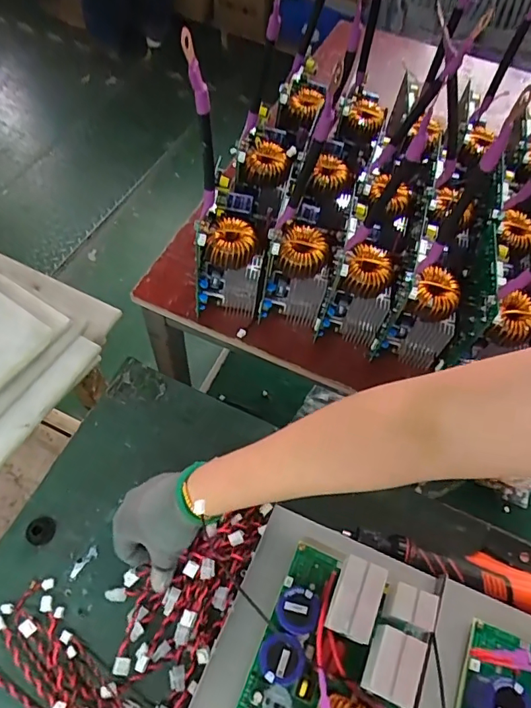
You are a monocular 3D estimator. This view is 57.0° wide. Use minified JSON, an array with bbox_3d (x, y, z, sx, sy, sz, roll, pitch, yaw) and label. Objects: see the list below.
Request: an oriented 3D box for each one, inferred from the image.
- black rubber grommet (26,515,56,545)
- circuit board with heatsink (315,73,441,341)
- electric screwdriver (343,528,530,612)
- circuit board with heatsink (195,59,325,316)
[{"bbox_3d":[-0.250,0.192,0.537,0.030,0.018,0.030,1,59,-2],"label":"black rubber grommet"},{"bbox_3d":[0.147,-0.175,0.613,0.072,0.146,0.311,18,60,8],"label":"circuit board with heatsink"},{"bbox_3d":[0.206,0.228,0.528,0.230,0.036,0.041,19,60,9],"label":"electric screwdriver"},{"bbox_3d":[0.003,-0.211,0.628,0.075,0.148,0.329,16,59,7],"label":"circuit board with heatsink"}]

